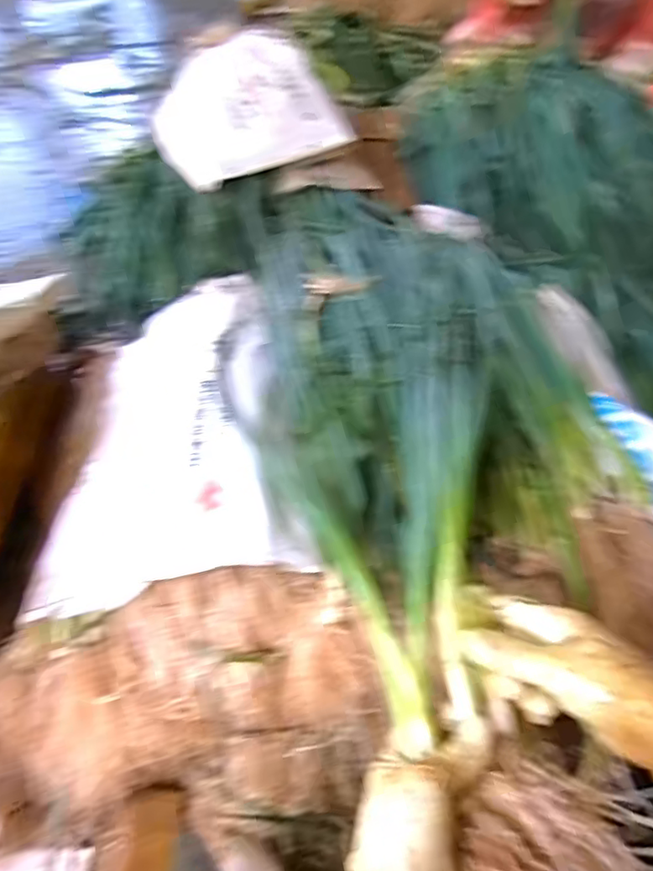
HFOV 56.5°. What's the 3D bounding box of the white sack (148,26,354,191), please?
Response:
[{"bbox_3d":[-0.186,-0.675,1.226,0.325,0.117,0.428,-21,52,-16],"label":"white sack"}]

